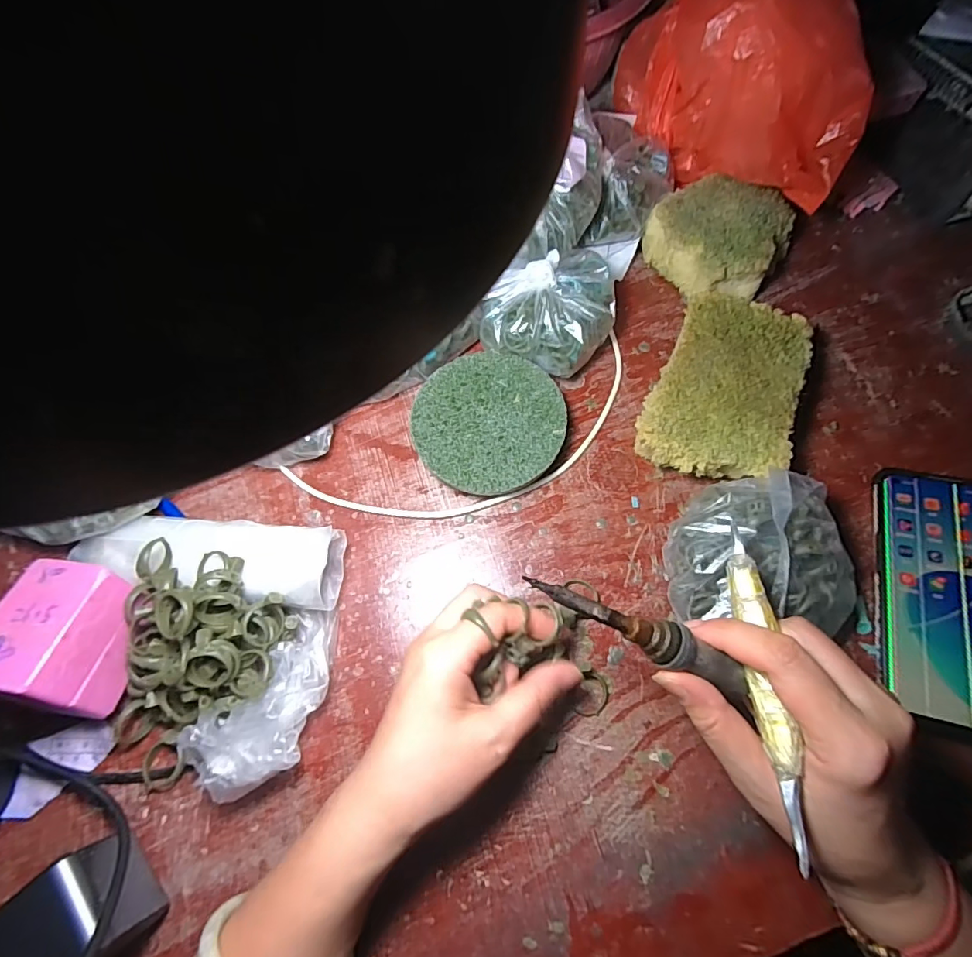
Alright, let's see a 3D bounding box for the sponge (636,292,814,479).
[{"bbox_3d":[0.169,-0.063,0.356,0.093,0.044,0.138,20,70,9],"label":"sponge"}]

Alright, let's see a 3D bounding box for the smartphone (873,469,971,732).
[{"bbox_3d":[0.296,0.071,0.307,0.083,0.010,0.158,11,69,14],"label":"smartphone"}]

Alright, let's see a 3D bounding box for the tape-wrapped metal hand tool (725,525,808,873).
[{"bbox_3d":[0.133,0.090,0.234,0.015,0.010,0.138,1,65,1],"label":"tape-wrapped metal hand tool"}]

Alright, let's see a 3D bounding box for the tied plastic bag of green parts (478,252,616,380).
[{"bbox_3d":[0.046,-0.128,0.374,0.099,0.062,0.093,22,71,10],"label":"tied plastic bag of green parts"}]

